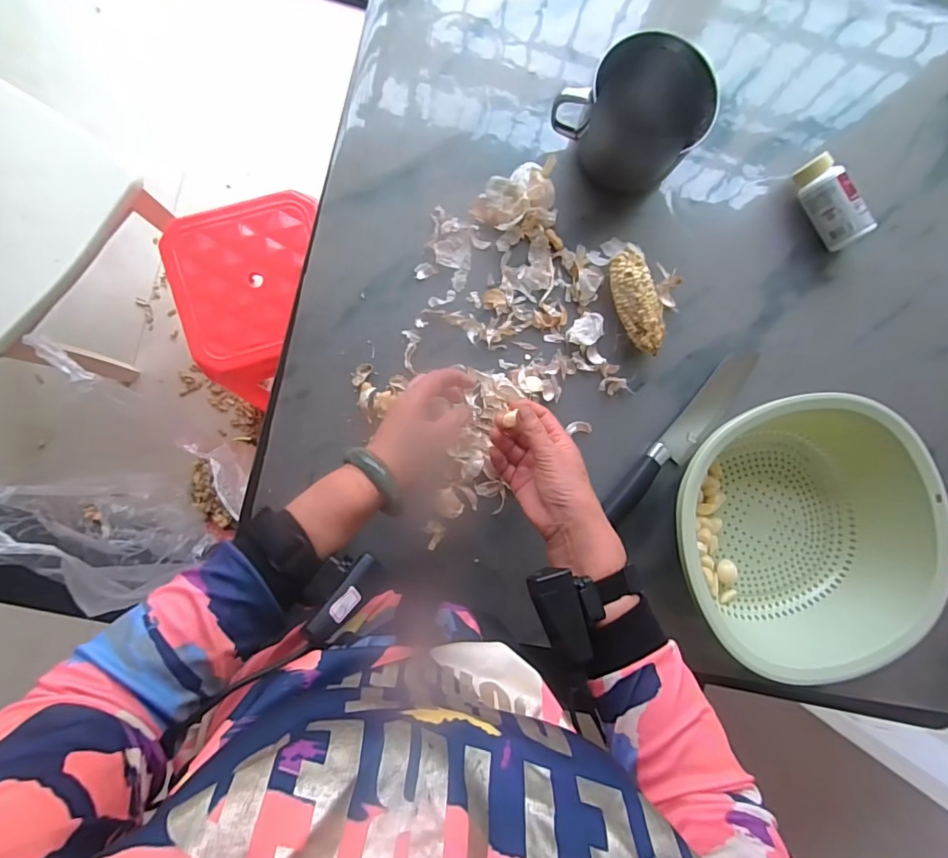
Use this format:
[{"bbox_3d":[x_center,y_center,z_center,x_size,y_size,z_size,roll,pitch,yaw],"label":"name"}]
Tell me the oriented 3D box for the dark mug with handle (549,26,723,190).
[{"bbox_3d":[0.182,-0.355,0.552,0.145,0.113,0.107,36,86,-3],"label":"dark mug with handle"}]

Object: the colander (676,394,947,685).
[{"bbox_3d":[0.347,0.115,0.536,0.277,0.107,0.283,0,89,-5],"label":"colander"}]

